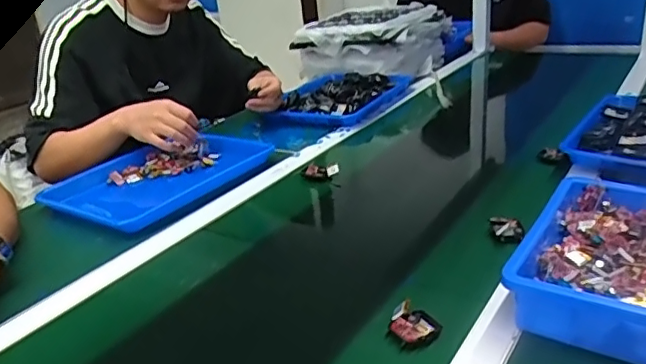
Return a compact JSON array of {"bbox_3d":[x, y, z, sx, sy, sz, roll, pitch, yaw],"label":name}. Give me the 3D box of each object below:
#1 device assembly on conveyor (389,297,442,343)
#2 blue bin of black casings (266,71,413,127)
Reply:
[{"bbox_3d":[0.086,0.137,0.542,0.049,0.019,0.042,10,27,34],"label":"device assembly on conveyor"},{"bbox_3d":[0.034,-0.189,1.262,0.226,0.060,0.330,7,25,28],"label":"blue bin of black casings"}]

